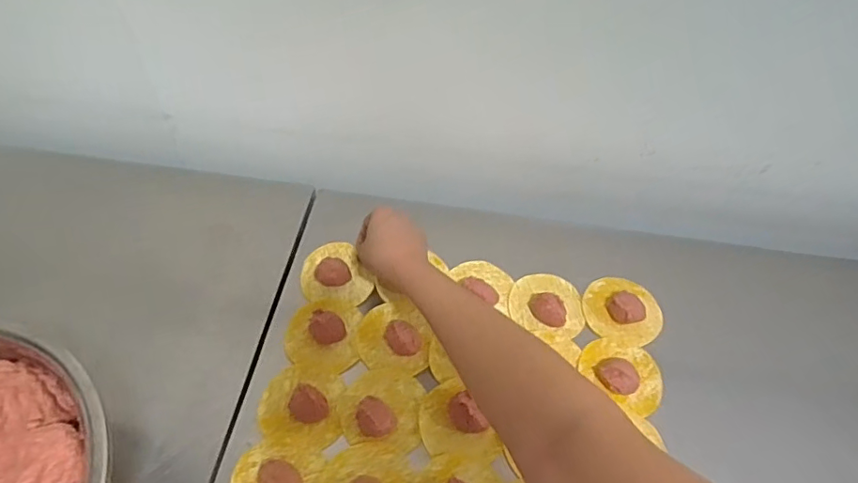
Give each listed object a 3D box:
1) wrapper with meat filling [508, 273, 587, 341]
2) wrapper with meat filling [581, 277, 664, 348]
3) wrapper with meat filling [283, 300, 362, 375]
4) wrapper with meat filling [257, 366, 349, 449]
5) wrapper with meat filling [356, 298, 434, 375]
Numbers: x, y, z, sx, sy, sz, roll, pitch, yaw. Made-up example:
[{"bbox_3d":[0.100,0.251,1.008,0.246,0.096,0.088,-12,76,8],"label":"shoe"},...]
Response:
[{"bbox_3d":[0.129,0.062,0.579,0.080,0.022,0.067,28,56,17],"label":"wrapper with meat filling"},{"bbox_3d":[0.206,0.072,0.583,0.076,0.016,0.083,2,53,-2],"label":"wrapper with meat filling"},{"bbox_3d":[-0.107,0.089,0.544,0.071,0.021,0.077,0,53,-3],"label":"wrapper with meat filling"},{"bbox_3d":[-0.117,0.145,0.496,0.077,0.026,0.070,8,53,3],"label":"wrapper with meat filling"},{"bbox_3d":[-0.037,0.092,0.544,0.068,0.026,0.082,-19,56,-17],"label":"wrapper with meat filling"}]

